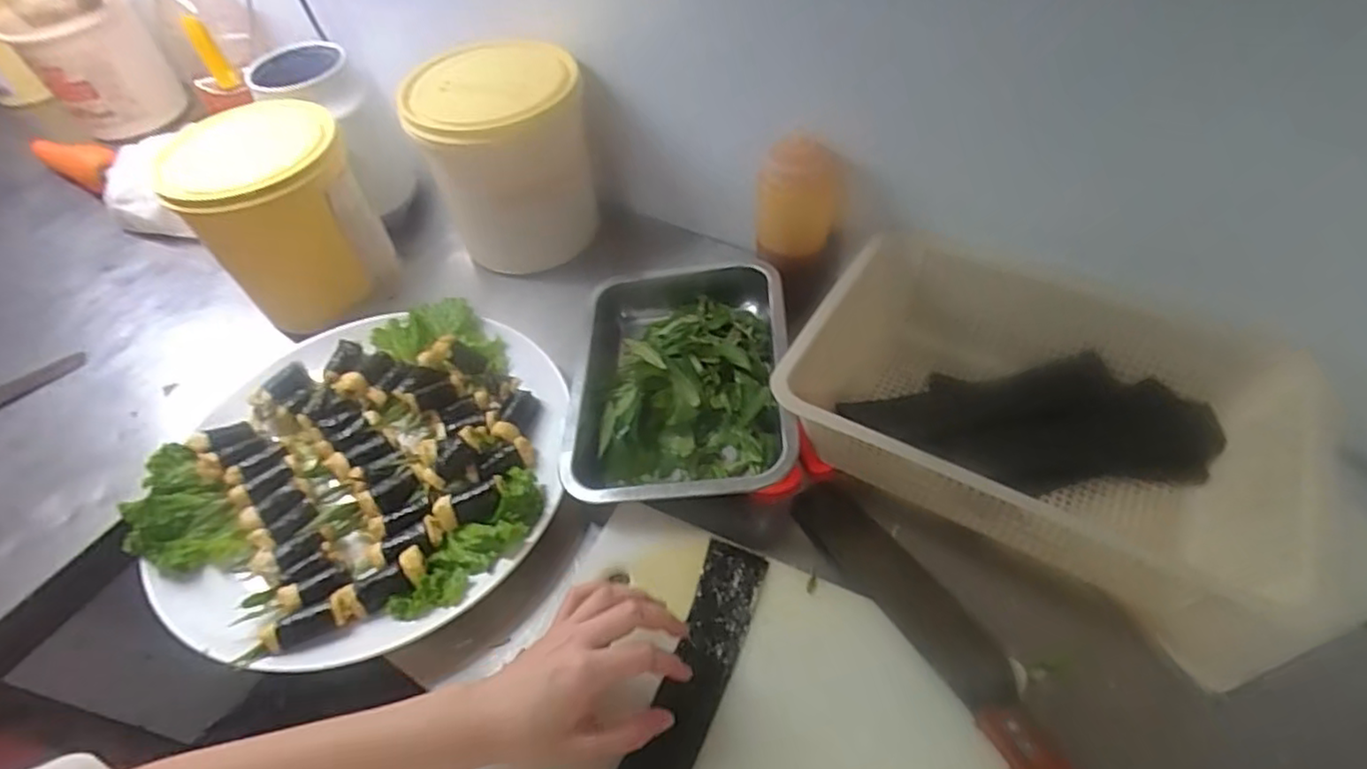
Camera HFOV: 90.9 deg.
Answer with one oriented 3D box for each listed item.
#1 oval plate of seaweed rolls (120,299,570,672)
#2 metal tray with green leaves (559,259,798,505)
[{"bbox_3d":[-0.270,0.065,0.576,0.333,0.051,0.336,-9,50,-2],"label":"oval plate of seaweed rolls"},{"bbox_3d":[-0.002,-0.009,0.620,0.191,0.055,0.275,-1,50,5],"label":"metal tray with green leaves"}]

